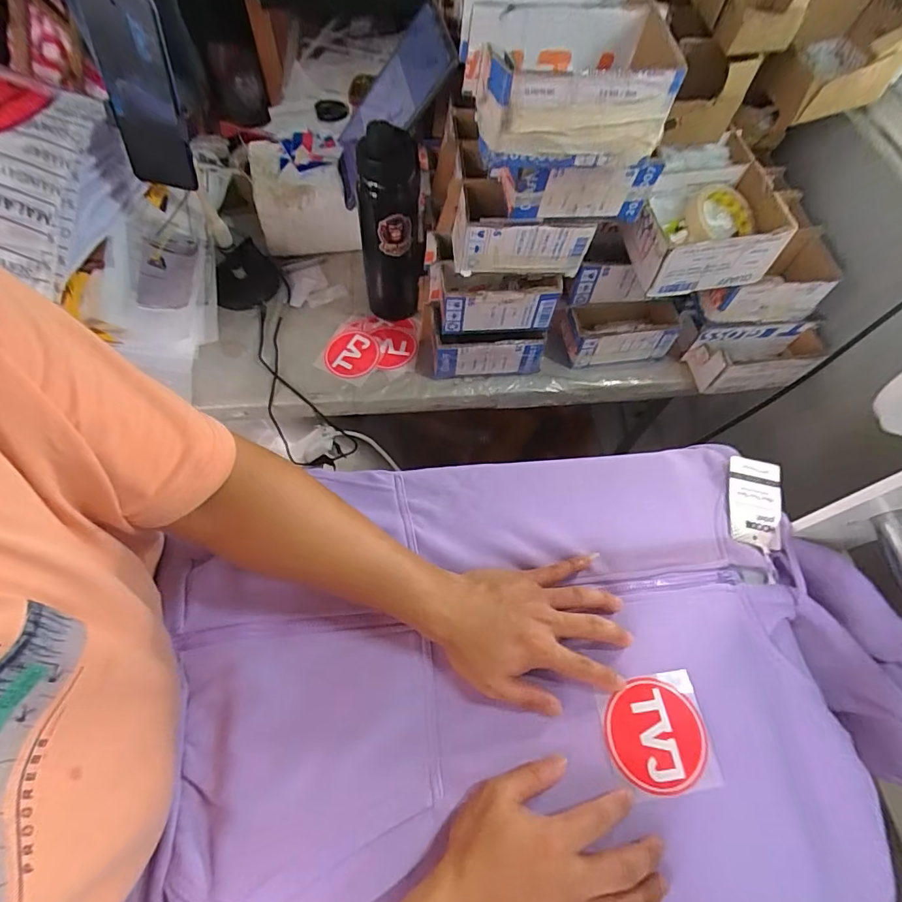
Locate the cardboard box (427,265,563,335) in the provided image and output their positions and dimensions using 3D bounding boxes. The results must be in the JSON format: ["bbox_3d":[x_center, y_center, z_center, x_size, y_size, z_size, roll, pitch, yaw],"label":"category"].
[{"bbox_3d":[0.056,-0.211,0.651,0.162,0.078,0.077,-5,64,-6],"label":"cardboard box"}]

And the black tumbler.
[{"bbox_3d":[-0.084,-0.297,0.688,0.075,0.281,0.084,1,64,-3],"label":"black tumbler"}]

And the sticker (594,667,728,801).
[{"bbox_3d":[0.177,0.244,0.413,0.089,0.004,0.087,-9,64,-4],"label":"sticker"}]

